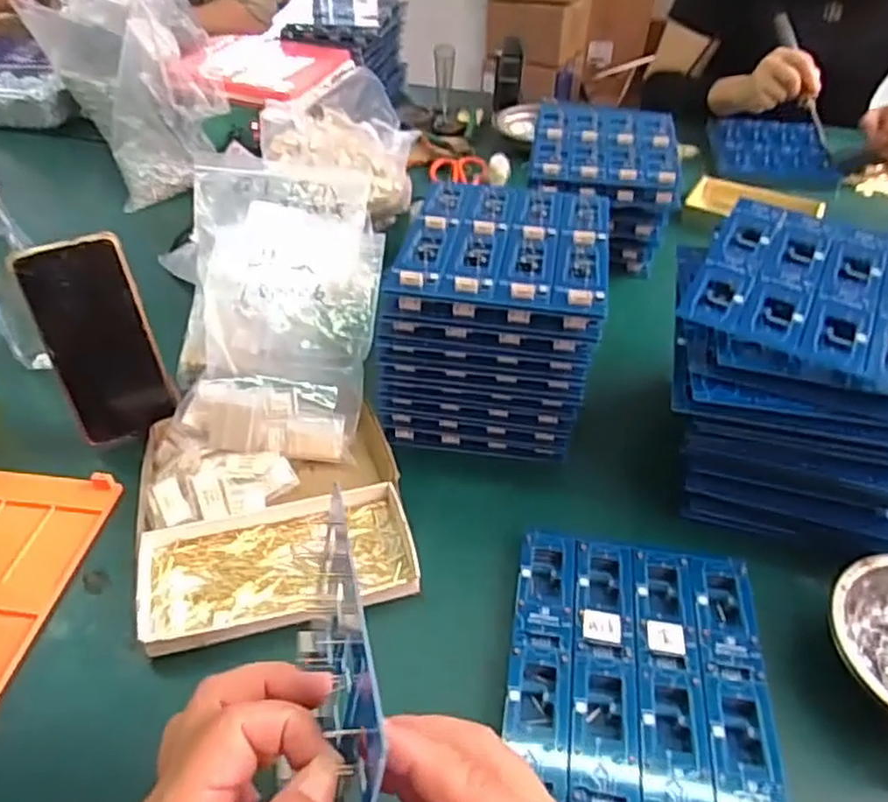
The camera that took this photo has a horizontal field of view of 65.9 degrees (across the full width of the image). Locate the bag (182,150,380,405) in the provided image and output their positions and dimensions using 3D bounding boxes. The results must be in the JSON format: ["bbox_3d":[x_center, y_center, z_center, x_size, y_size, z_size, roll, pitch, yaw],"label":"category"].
[{"bbox_3d":[-0.159,-0.126,0.657,0.189,0.052,0.301,0,64,-3],"label":"bag"}]

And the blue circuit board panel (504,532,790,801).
[{"bbox_3d":[0.125,0.175,0.446,0.159,0.014,0.187,7,44,7],"label":"blue circuit board panel"}]

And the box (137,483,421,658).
[{"bbox_3d":[-0.120,0.118,0.502,0.189,0.017,0.102,-10,44,-12],"label":"box"}]

